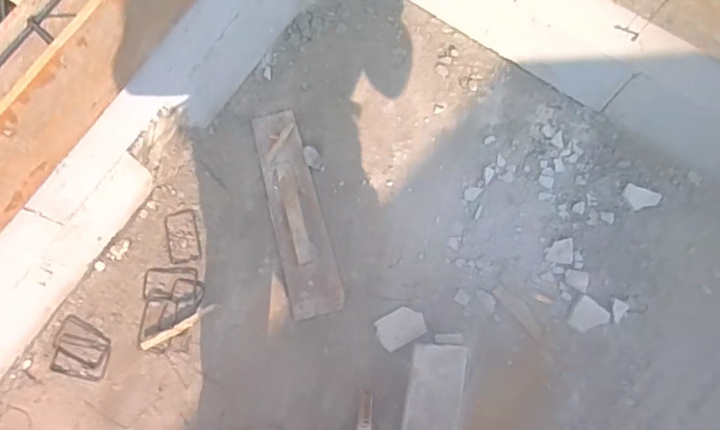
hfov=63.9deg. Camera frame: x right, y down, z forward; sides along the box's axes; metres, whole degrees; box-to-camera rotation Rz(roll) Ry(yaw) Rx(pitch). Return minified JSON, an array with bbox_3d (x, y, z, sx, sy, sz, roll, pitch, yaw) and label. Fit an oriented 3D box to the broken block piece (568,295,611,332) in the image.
[{"bbox_3d":[0.499,0.225,1.258,0.070,0.013,0.071,37,80,10],"label":"broken block piece"}]

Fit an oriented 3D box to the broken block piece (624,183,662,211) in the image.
[{"bbox_3d":[0.635,-0.035,1.305,0.076,0.008,0.052,23,77,7],"label":"broken block piece"}]

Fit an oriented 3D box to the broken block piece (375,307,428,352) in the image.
[{"bbox_3d":[0.090,0.247,1.271,0.104,0.010,0.073,-28,77,-5],"label":"broken block piece"}]

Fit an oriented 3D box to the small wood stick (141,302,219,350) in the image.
[{"bbox_3d":[-0.391,0.244,1.257,0.180,0.011,0.021,-28,77,-5],"label":"small wood stick"}]

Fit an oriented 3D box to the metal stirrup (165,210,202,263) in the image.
[{"bbox_3d":[-0.409,0.049,1.339,0.077,0.009,0.125,-9,76,-1],"label":"metal stirrup"}]

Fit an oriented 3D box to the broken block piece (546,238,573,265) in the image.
[{"bbox_3d":[0.451,0.080,1.303,0.057,0.007,0.057,9,76,4],"label":"broken block piece"}]

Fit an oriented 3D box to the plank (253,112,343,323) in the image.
[{"bbox_3d":[-0.147,-0.011,1.326,0.122,0.031,0.476,-15,76,-2],"label":"plank"}]

